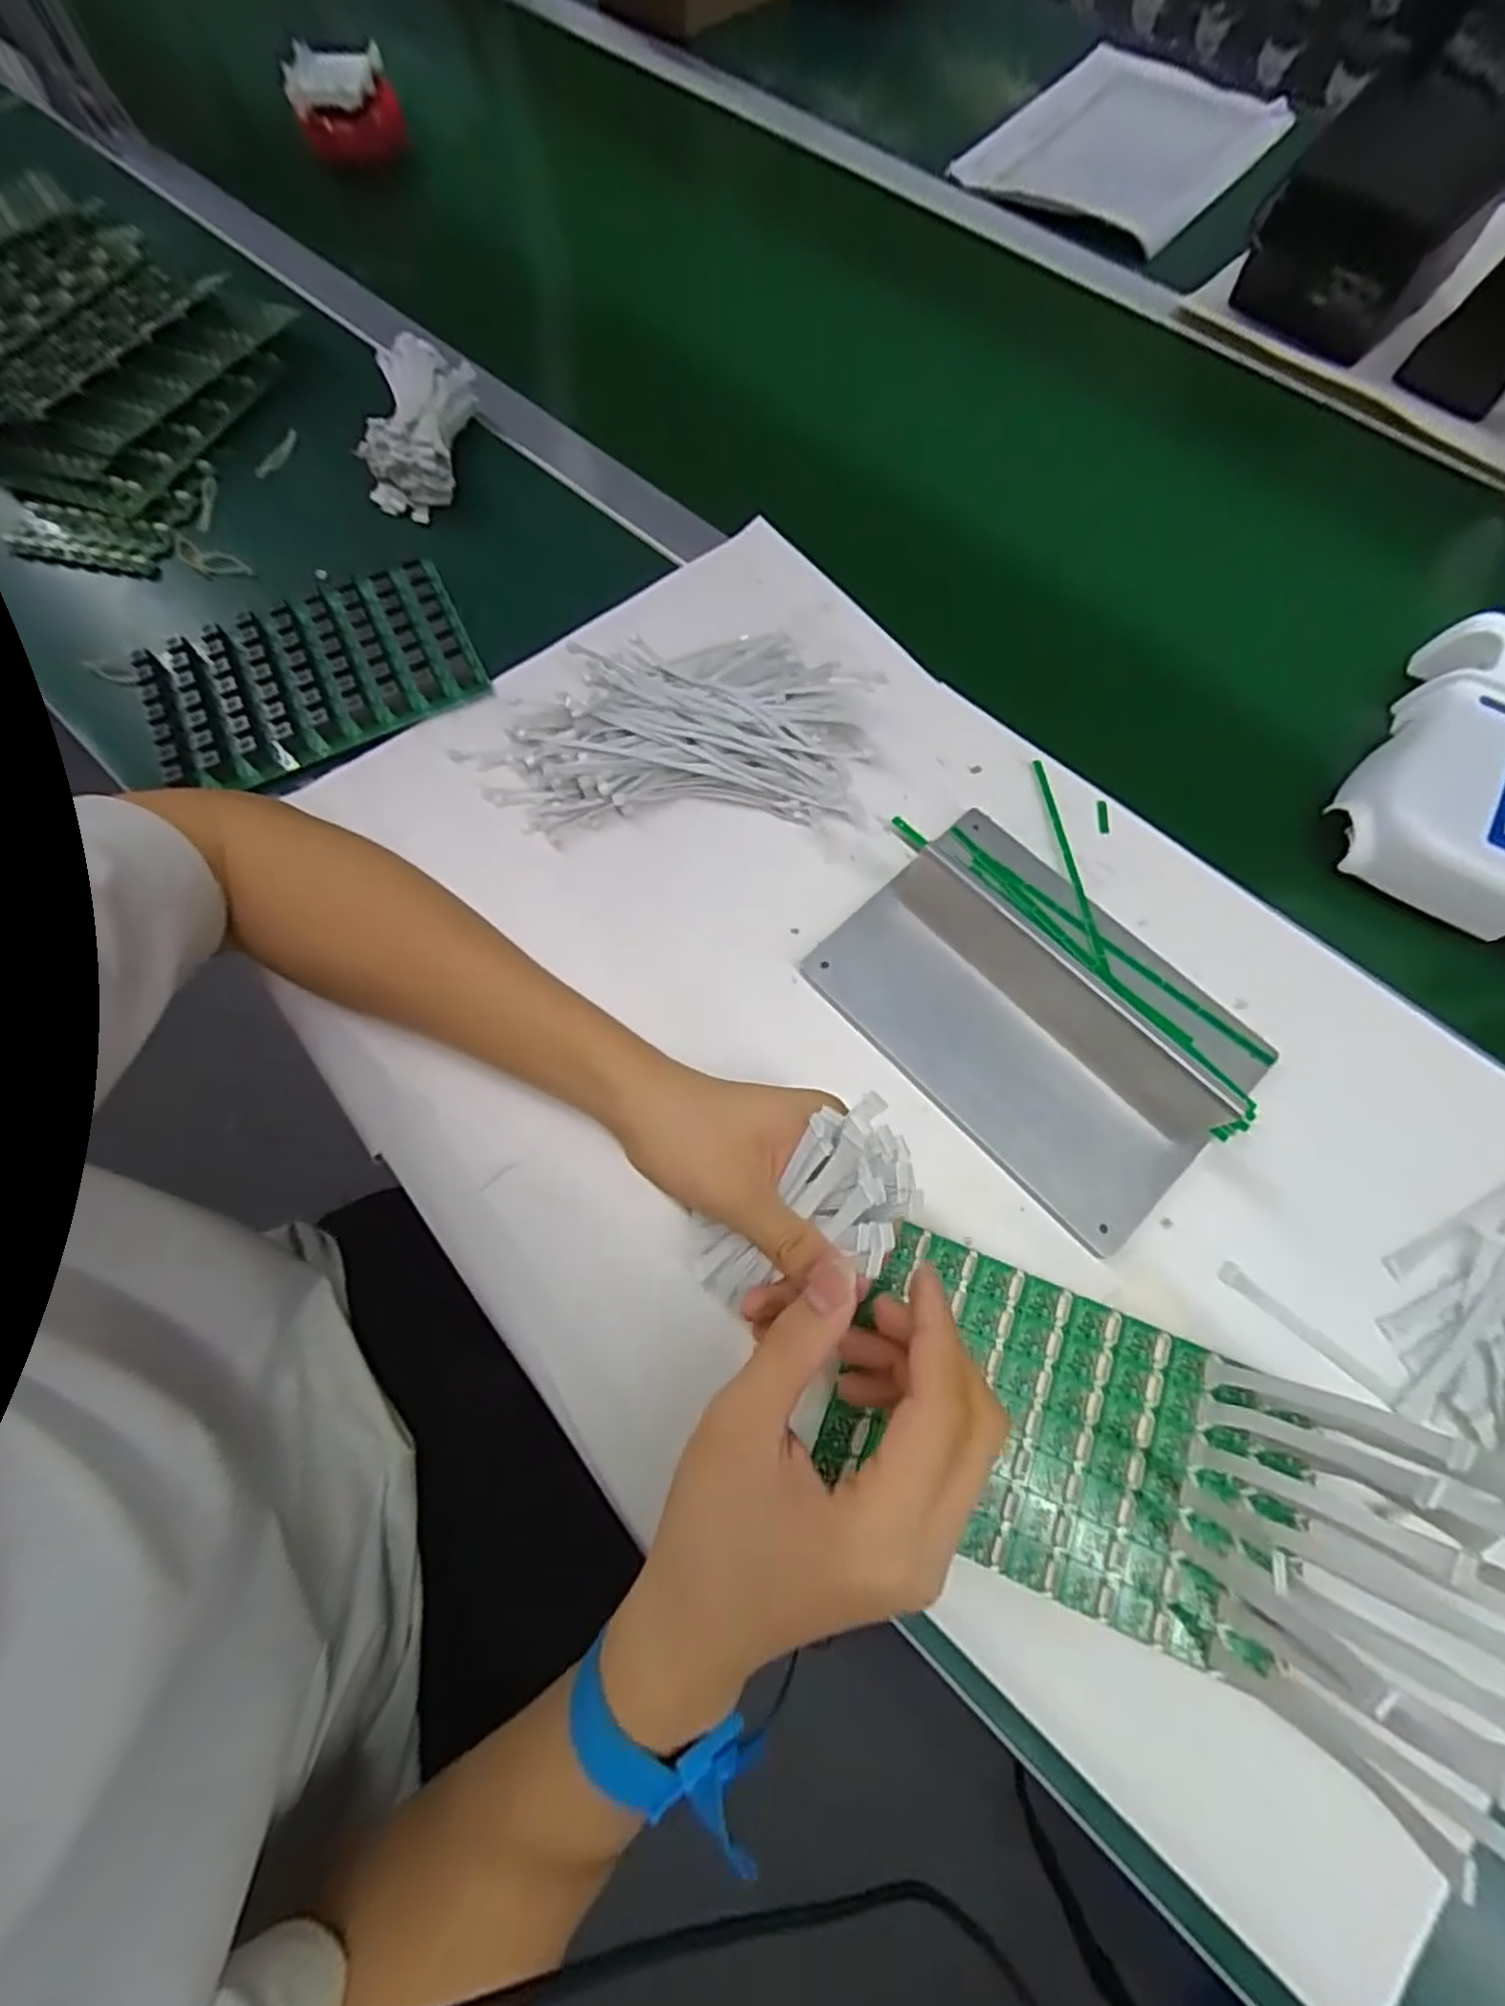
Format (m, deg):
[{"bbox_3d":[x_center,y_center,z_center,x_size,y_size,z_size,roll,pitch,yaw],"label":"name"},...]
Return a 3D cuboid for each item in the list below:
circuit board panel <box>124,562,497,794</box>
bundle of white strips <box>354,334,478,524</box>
[{"bbox_3d":[-0.259,-0.194,0.432,0.181,0.017,0.105,-25,72,-9],"label":"circuit board panel"},{"bbox_3d":[-0.218,-0.376,0.477,0.060,0.046,0.101,1,70,0],"label":"bundle of white strips"}]

